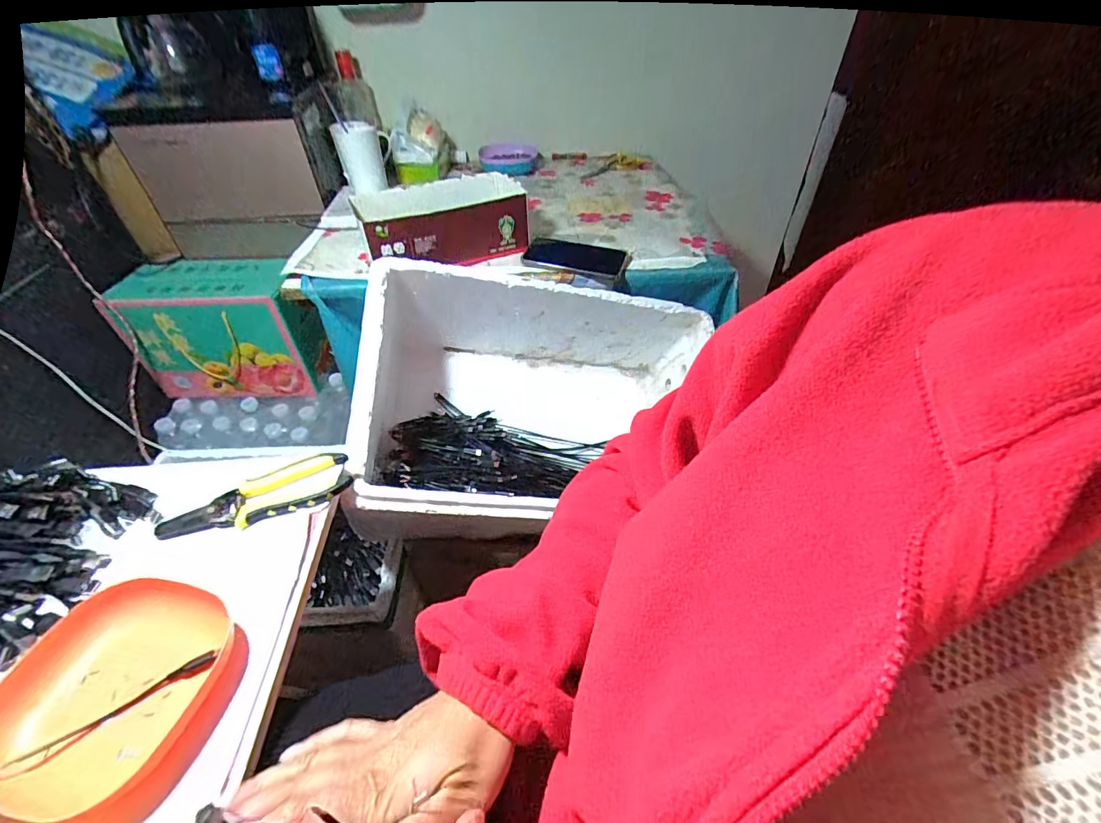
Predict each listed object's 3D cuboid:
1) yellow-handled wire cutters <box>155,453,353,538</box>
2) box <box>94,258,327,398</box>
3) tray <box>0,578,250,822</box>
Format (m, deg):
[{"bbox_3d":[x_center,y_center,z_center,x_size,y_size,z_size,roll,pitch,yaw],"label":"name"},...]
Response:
[{"bbox_3d":[-0.284,0.081,0.453,0.167,0.013,0.060,-15,45,-14],"label":"yellow-handled wire cutters"},{"bbox_3d":[-0.641,-0.167,0.962,0.337,0.236,0.150,0,44,1],"label":"box"},{"bbox_3d":[-0.304,0.197,0.330,0.140,0.039,0.147,7,44,8],"label":"tray"}]

